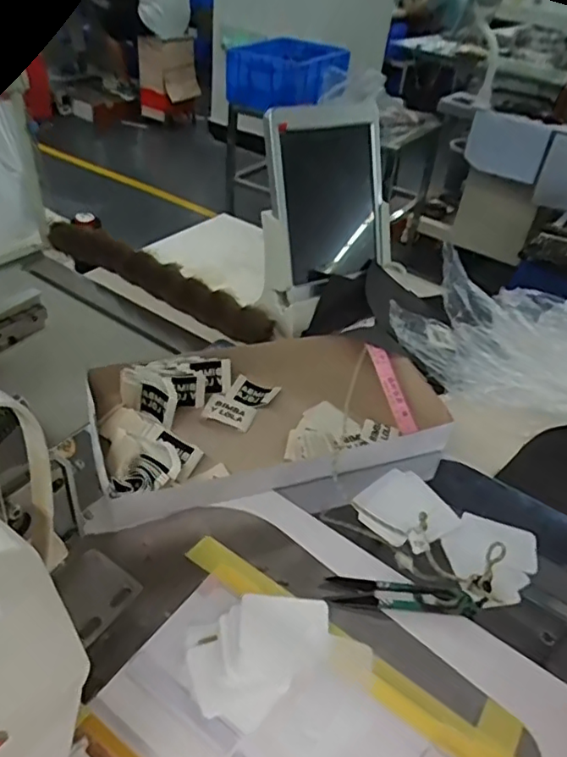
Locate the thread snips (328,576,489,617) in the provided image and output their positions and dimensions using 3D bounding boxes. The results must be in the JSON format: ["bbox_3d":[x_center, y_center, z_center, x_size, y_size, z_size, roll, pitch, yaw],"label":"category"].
[{"bbox_3d":[0.088,0.157,0.422,0.111,0.004,0.024,4,40,-2],"label":"thread snips"}]

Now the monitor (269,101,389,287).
[{"bbox_3d":[0.057,-0.202,0.645,0.126,0.189,0.039,-11,32,-3],"label":"monitor"}]

